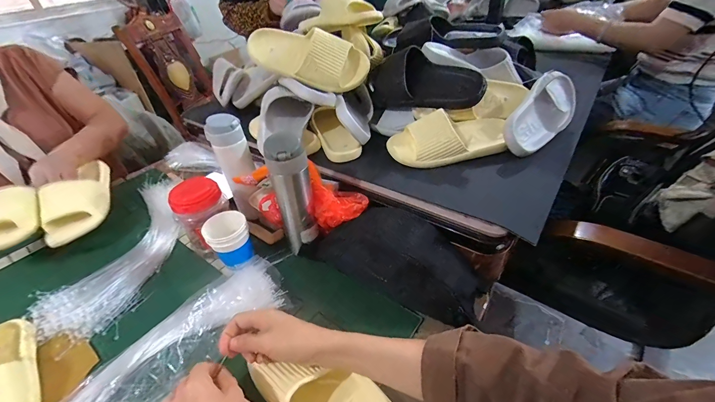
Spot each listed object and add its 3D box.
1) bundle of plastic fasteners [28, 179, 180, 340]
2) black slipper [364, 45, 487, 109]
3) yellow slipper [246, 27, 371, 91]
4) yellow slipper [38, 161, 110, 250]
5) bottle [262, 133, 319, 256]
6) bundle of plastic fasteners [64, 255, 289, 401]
[{"bbox_3d":[-0.466,0.078,0.651,0.173,0.033,0.421,-4,39,2],"label":"bundle of plastic fasteners"},{"bbox_3d":[0.127,-0.246,0.649,0.253,0.117,0.069,26,48,33],"label":"black slipper"},{"bbox_3d":[-0.104,-0.307,0.652,0.248,0.101,0.070,15,41,3],"label":"yellow slipper"},{"bbox_3d":[-0.609,-0.011,0.675,0.105,0.071,0.222,-22,41,-19],"label":"yellow slipper"},{"bbox_3d":[-0.105,-0.013,0.528,0.062,0.196,0.055,-16,40,-12],"label":"bottle"},{"bbox_3d":[-0.277,0.221,0.418,0.122,0.052,0.409,24,47,32],"label":"bundle of plastic fasteners"}]

